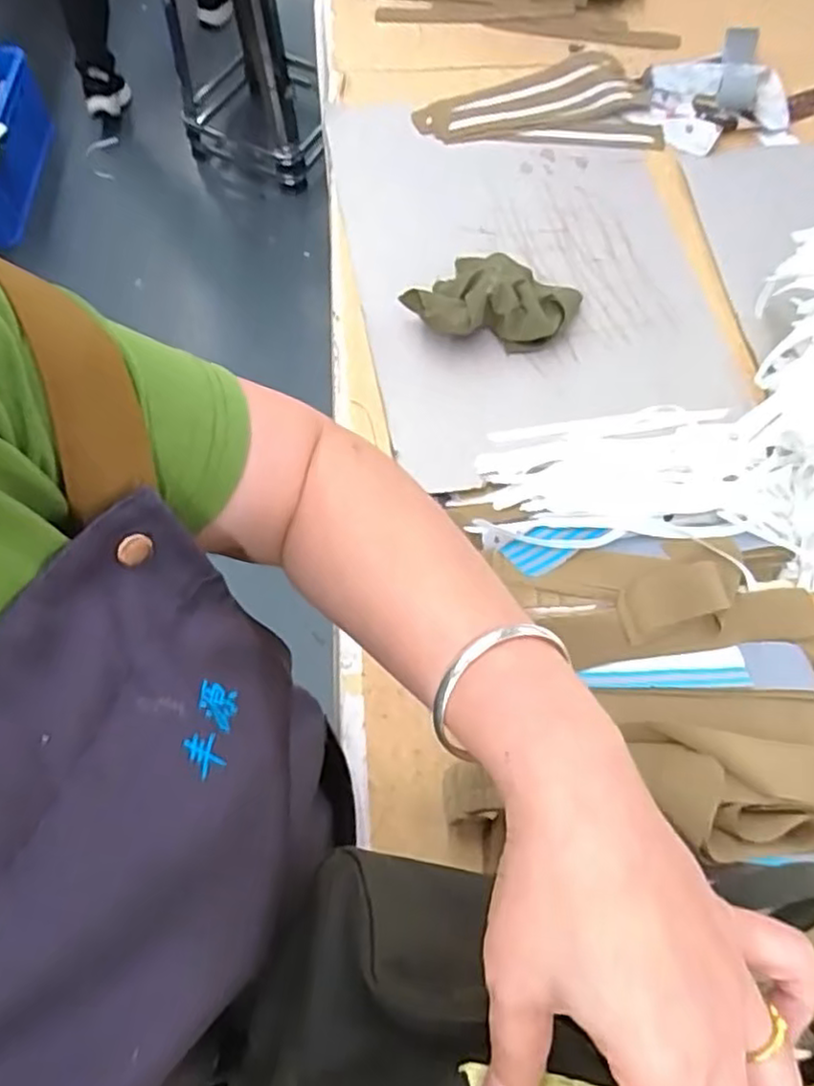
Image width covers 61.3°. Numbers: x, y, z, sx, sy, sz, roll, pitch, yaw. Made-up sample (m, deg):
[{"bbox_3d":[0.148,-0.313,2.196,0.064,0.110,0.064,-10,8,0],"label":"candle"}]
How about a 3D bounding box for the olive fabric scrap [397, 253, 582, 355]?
[{"bbox_3d":[0.087,-0.244,0.692,0.176,0.057,0.088,7,66,4],"label":"olive fabric scrap"}]

